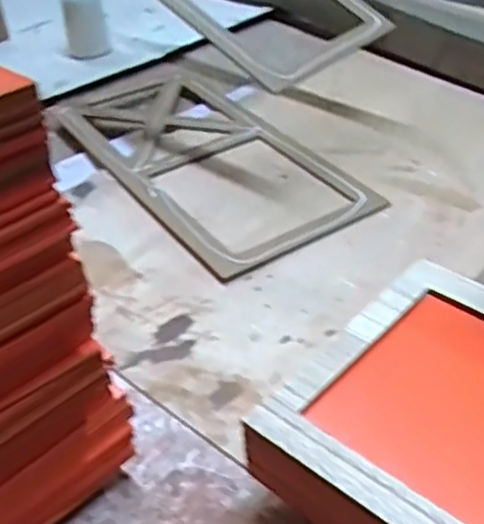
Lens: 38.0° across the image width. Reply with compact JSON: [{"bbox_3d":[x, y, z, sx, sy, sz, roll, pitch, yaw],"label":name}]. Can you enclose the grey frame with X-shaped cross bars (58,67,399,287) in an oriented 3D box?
[{"bbox_3d":[-0.056,-0.134,0.800,0.197,0.015,0.443,-23,41,-23],"label":"grey frame with X-shaped cross bars"}]

